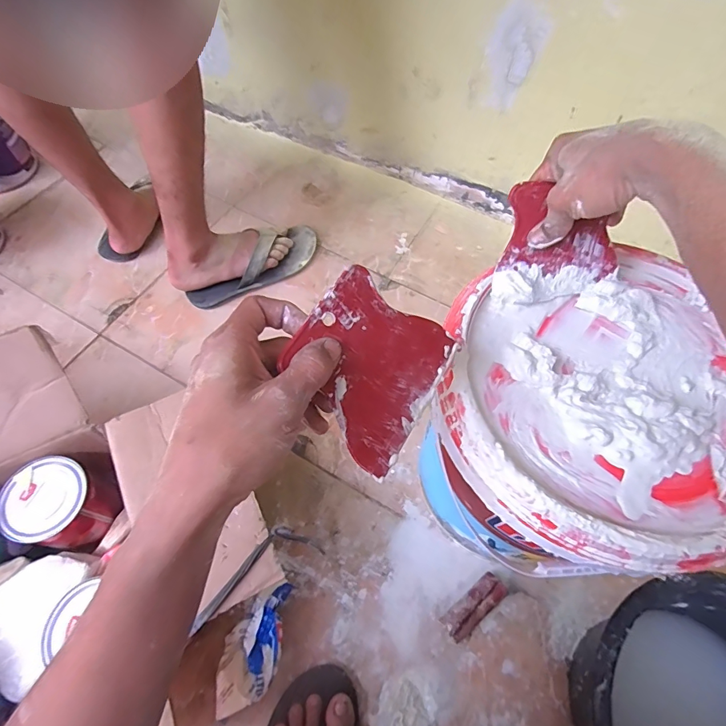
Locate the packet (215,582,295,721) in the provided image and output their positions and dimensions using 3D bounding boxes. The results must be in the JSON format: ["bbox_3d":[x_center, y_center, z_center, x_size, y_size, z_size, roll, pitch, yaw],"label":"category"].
[{"bbox_3d":[-0.140,0.367,0.556,0.068,0.065,0.145,8,63,3],"label":"packet"}]

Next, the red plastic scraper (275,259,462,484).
[{"bbox_3d":[0.006,0.000,0.302,0.108,0.004,0.119,41,68,-21],"label":"red plastic scraper"}]

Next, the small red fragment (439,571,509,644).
[{"bbox_3d":[0.151,0.332,0.585,0.095,0.032,0.038,-35,68,-17],"label":"small red fragment"}]

